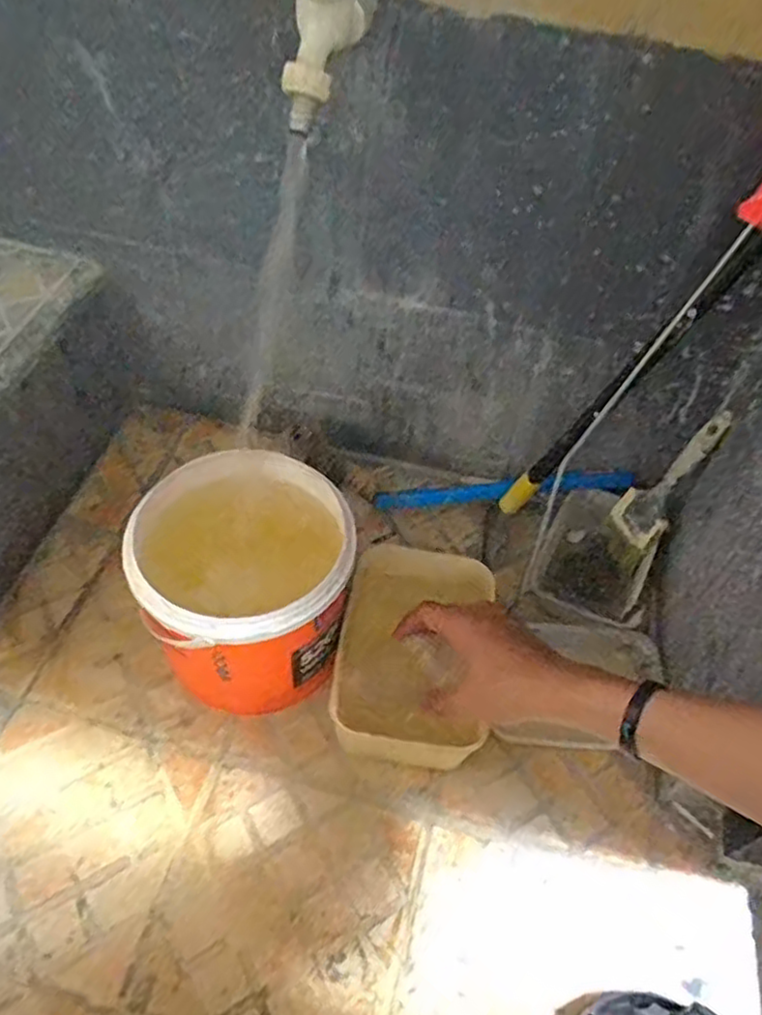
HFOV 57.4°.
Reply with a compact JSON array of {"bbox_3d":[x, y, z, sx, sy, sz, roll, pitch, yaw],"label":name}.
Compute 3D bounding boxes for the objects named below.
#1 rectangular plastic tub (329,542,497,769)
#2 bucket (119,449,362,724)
[{"bbox_3d":[0.032,0.128,0.656,0.134,0.083,0.188,12,40,5],"label":"rectangular plastic tub"},{"bbox_3d":[-0.120,0.070,0.639,0.174,0.155,0.176,3,51,-4],"label":"bucket"}]

